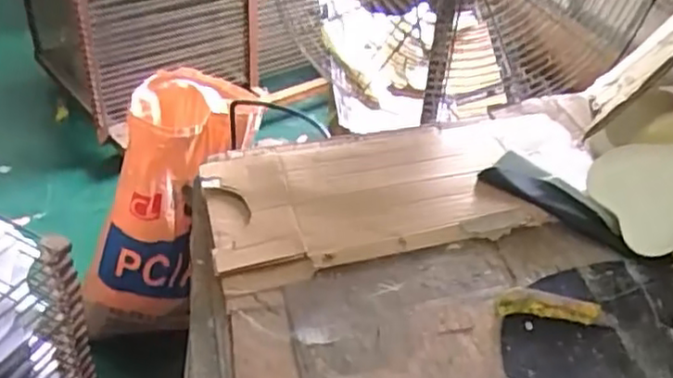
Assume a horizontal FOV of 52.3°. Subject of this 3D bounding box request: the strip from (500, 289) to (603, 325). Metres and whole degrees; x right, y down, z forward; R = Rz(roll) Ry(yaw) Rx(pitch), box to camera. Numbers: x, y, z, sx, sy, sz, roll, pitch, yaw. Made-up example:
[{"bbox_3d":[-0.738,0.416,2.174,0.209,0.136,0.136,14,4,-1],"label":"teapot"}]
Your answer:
[{"bbox_3d":[0.266,0.147,0.857,0.127,0.022,0.032,4,40,2],"label":"strip"}]

